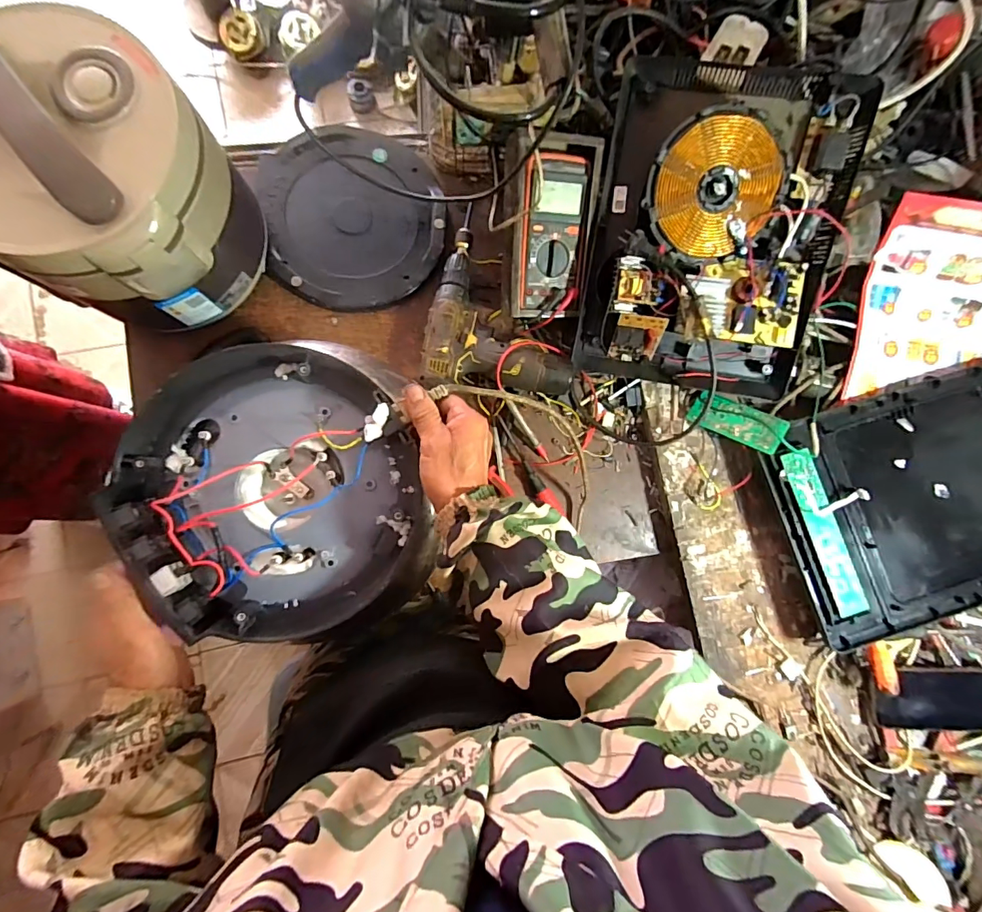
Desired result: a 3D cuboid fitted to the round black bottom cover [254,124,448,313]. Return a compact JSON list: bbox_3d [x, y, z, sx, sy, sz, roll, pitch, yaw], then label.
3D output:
[{"bbox_3d":[-0.175,-0.313,0.620,0.223,0.026,0.235,1,84,-6],"label":"round black bottom cover"}]

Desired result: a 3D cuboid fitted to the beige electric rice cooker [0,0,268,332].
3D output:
[{"bbox_3d":[-0.363,-0.252,0.464,0.192,0.198,0.214,26,82,-3],"label":"beige electric rice cooker"}]

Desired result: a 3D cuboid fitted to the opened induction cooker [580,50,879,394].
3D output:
[{"bbox_3d":[0.270,-0.277,0.574,0.280,0.082,0.374,8,103,4],"label":"opened induction cooker"}]

